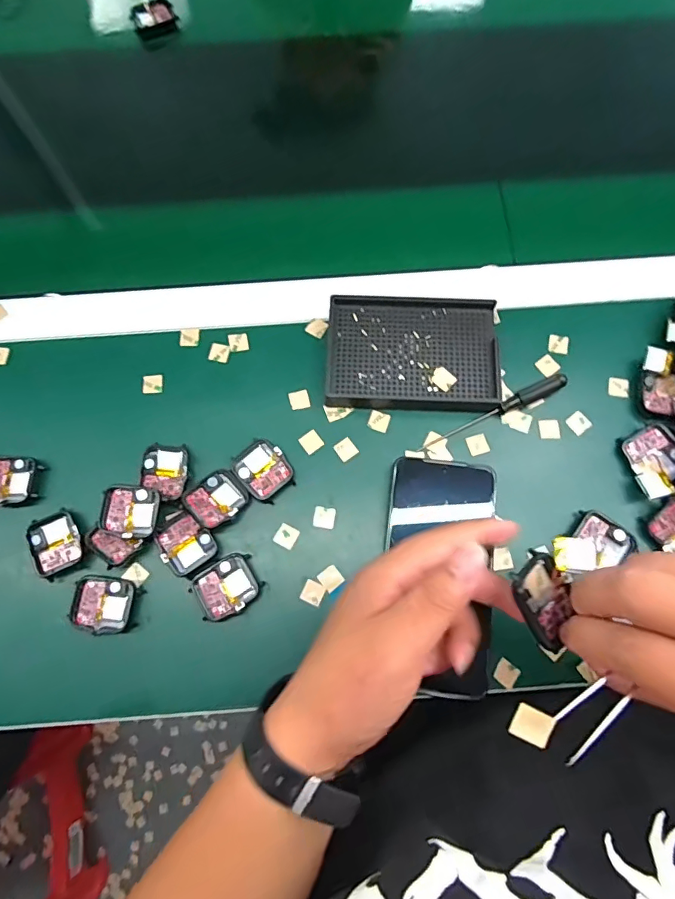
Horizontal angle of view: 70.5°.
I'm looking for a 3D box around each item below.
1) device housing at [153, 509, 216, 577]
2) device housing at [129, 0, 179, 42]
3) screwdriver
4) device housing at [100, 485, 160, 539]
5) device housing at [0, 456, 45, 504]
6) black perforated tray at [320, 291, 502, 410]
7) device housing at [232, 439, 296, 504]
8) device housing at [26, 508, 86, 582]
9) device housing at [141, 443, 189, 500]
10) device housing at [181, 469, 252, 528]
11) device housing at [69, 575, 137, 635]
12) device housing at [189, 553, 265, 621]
[{"bbox_3d":[-0.113,0.068,0.354,0.036,0.007,0.042,-37,77,-10],"label":"device housing"},{"bbox_3d":[-0.199,-0.467,0.518,0.047,0.020,0.028,-22,75,-6],"label":"device housing"},{"bbox_3d":[0.124,-0.030,0.379,0.126,0.018,0.011,-23,75,-6],"label":"screwdriver"},{"bbox_3d":[-0.154,0.046,0.356,0.041,0.014,0.038,0,74,0],"label":"device housing"},{"bbox_3d":[-0.255,0.024,0.372,0.045,0.010,0.037,3,74,1],"label":"device housing"},{"bbox_3d":[0.060,-0.080,0.392,0.134,0.022,0.092,3,74,1],"label":"black perforated tray"},{"bbox_3d":[-0.057,0.015,0.371,0.037,0.010,0.045,-40,78,-11],"label":"device housing"},{"bbox_3d":[-0.209,0.070,0.355,0.037,0.010,0.043,-23,75,-6],"label":"device housing"},{"bbox_3d":[-0.133,0.017,0.368,0.036,0.014,0.044,-4,74,-1],"label":"device housing"},{"bbox_3d":[-0.091,0.037,0.361,0.037,0.011,0.040,44,78,11],"label":"device housing"},{"bbox_3d":[-0.170,0.112,0.346,0.042,0.009,0.038,8,74,2],"label":"device housing"},{"bbox_3d":[-0.081,0.100,0.349,0.045,0.010,0.039,-31,76,-9],"label":"device housing"}]

